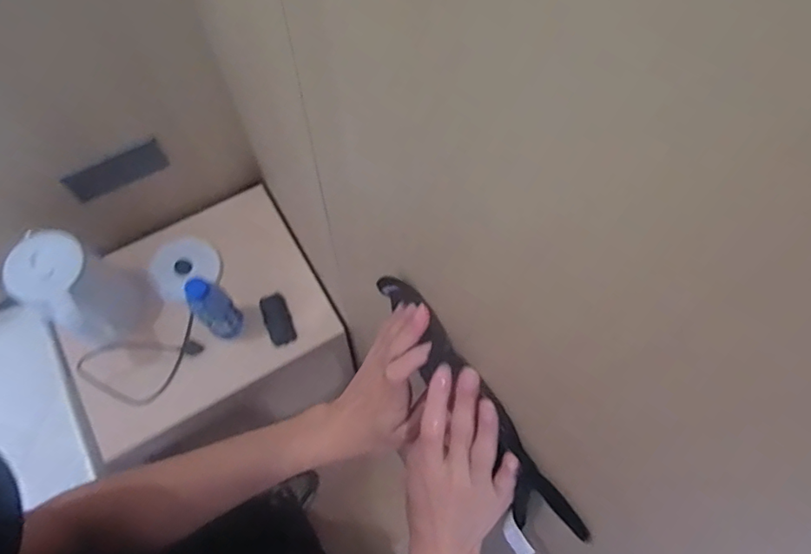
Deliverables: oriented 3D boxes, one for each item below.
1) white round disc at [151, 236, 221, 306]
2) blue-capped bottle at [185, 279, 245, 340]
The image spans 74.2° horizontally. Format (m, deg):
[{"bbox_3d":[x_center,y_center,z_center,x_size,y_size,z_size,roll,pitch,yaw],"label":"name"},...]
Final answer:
[{"bbox_3d":[-0.421,-0.017,1.026,0.119,0.017,0.111,-38,101,-18],"label":"white round disc"},{"bbox_3d":[-0.320,0.059,0.916,0.056,0.193,0.051,-37,74,-16],"label":"blue-capped bottle"}]

